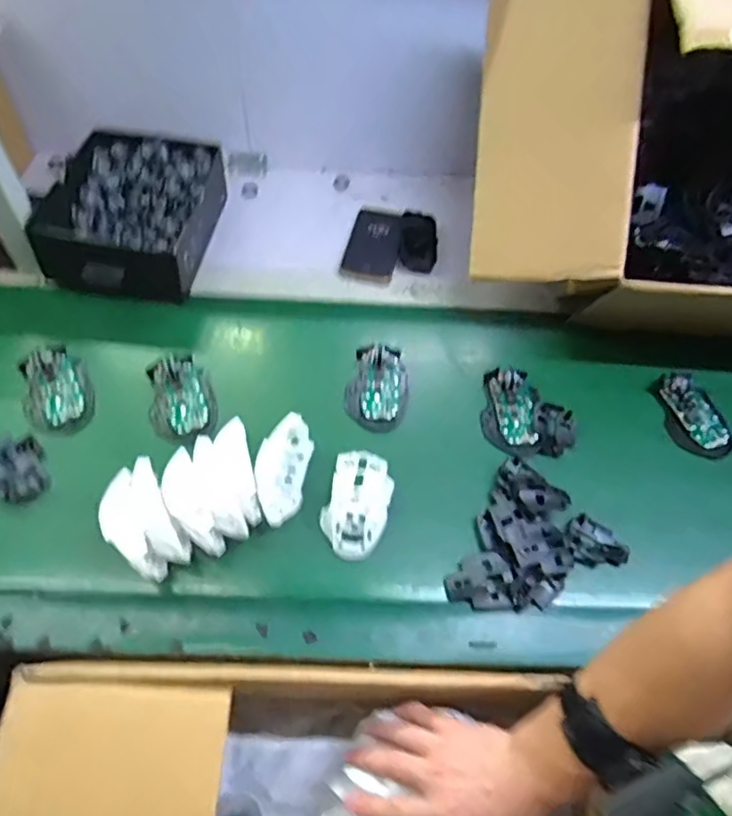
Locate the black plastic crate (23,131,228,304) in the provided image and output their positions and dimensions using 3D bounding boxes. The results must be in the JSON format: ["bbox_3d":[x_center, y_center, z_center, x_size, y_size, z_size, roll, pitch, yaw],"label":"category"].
[{"bbox_3d":[-0.317,-0.258,0.807,0.212,0.075,0.252,4,57,-1],"label":"black plastic crate"}]

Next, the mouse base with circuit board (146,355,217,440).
[{"bbox_3d":[-0.218,-0.012,0.704,0.071,0.025,0.110,-12,59,-11],"label":"mouse base with circuit board"}]

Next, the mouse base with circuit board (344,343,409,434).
[{"bbox_3d":[0.014,-0.028,0.719,0.072,0.029,0.112,12,57,5],"label":"mouse base with circuit board"}]

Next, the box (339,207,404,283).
[{"bbox_3d":[0.013,-0.236,0.856,0.074,0.019,0.141,11,57,4],"label":"box"}]

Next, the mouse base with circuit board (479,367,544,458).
[{"bbox_3d":[0.174,0.003,0.714,0.070,0.029,0.113,7,57,1],"label":"mouse base with circuit board"}]

